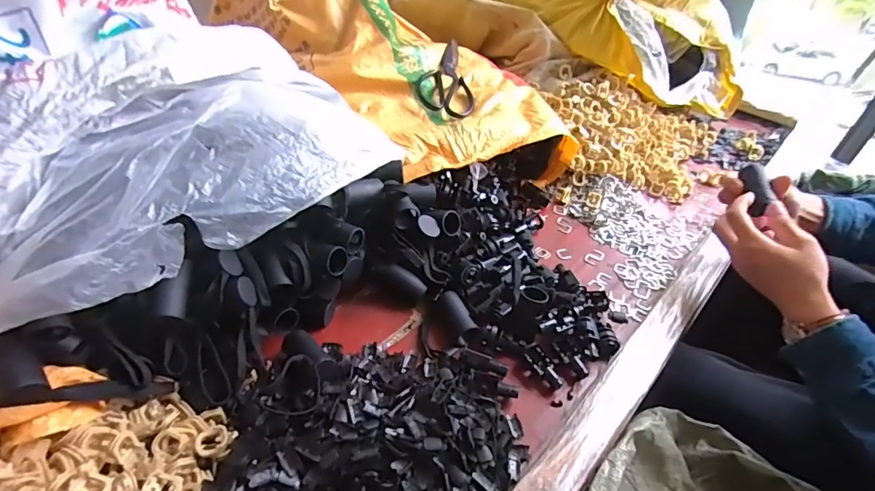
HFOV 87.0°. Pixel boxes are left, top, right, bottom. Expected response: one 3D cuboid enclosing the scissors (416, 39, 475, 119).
[{"bbox_3d":[0.017,-0.288,0.774,0.092,0.023,0.188,6,58,-1],"label":"scissors"}]

